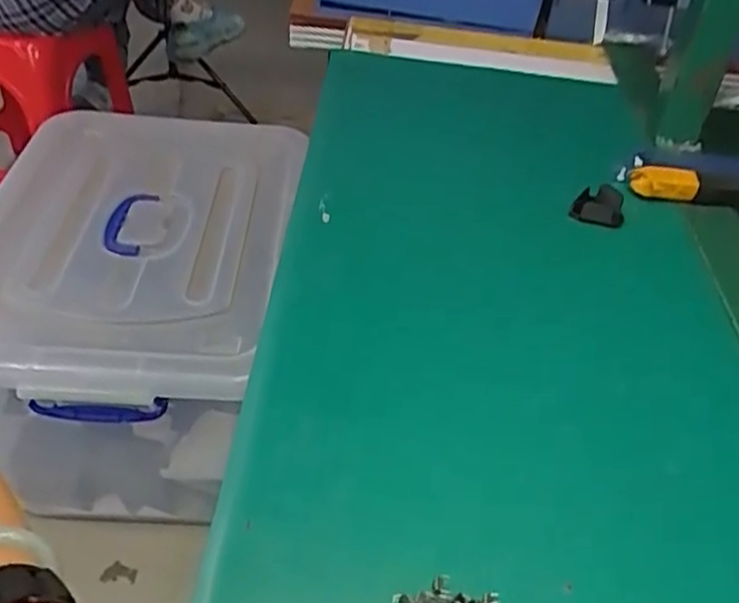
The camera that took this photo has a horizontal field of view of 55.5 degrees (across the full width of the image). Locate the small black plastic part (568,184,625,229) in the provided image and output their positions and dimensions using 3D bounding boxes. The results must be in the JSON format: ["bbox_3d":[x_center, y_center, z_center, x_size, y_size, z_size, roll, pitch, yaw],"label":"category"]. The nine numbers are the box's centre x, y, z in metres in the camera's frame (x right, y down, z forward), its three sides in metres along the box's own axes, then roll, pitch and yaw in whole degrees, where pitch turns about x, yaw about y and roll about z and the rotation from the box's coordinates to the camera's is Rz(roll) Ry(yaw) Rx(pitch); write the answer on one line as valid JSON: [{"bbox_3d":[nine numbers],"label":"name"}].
[{"bbox_3d":[0.178,-0.074,0.542,0.038,0.019,0.031,20,43,16],"label":"small black plastic part"}]

